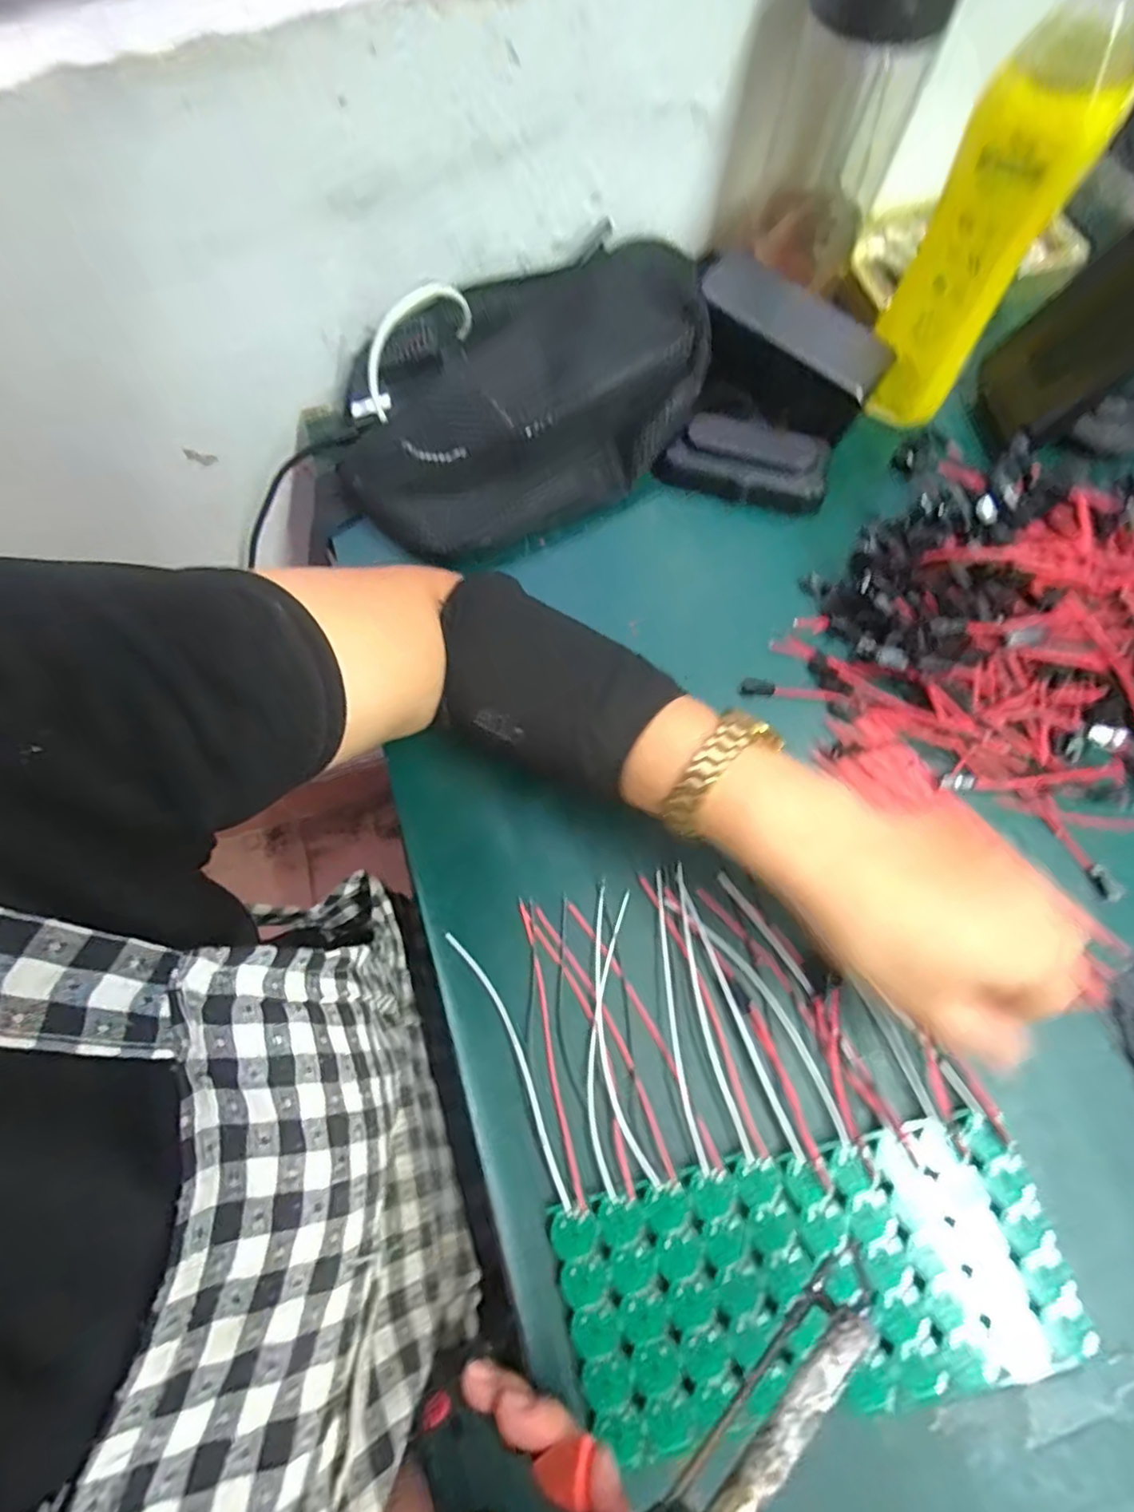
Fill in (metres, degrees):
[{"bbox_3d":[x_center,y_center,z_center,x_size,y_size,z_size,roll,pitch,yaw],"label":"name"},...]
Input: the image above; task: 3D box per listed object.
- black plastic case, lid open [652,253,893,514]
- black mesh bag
[{"bbox_3d":[0.133,-0.235,0.403,0.117,0.064,0.130,14,74,7],"label":"black plastic case, lid open"},{"bbox_3d":[-0.028,-0.228,0.400,0.235,0.067,0.142,-25,74,-5],"label":"black mesh bag"}]

